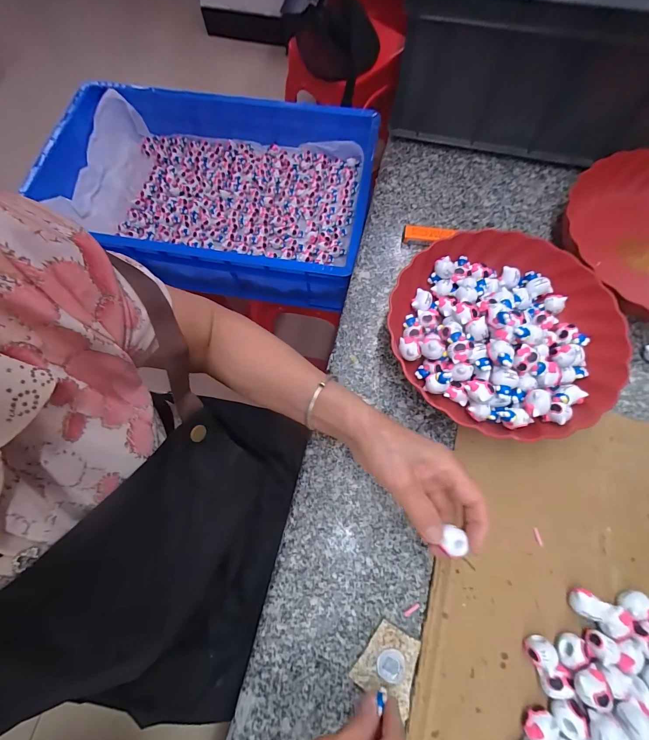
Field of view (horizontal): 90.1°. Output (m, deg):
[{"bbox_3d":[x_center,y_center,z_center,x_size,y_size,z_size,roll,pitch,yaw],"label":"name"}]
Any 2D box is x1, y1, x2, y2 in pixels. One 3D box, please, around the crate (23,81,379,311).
[{"bbox_3d":[-0.259,-0.383,0.686,0.677,0.133,0.395,13,73,6],"label":"crate"}]

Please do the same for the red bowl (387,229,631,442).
[{"bbox_3d":[0.200,-0.048,0.366,0.227,0.058,0.234,-1,72,2],"label":"red bowl"}]

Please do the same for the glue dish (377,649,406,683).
[{"bbox_3d":[0.061,0.266,0.292,0.025,0.004,0.023,-1,72,2],"label":"glue dish"}]

